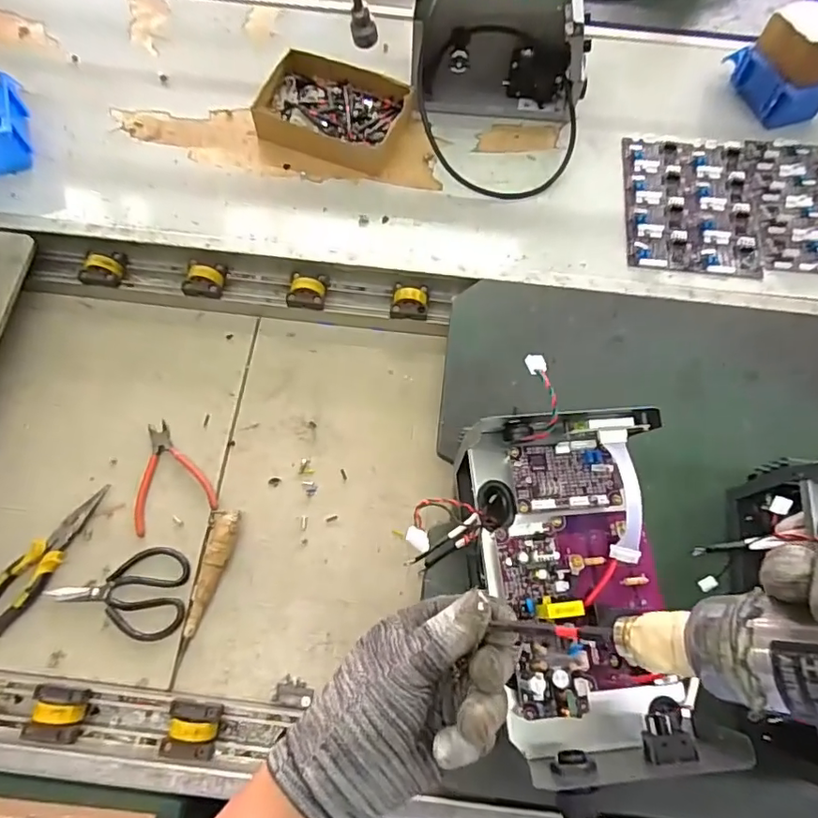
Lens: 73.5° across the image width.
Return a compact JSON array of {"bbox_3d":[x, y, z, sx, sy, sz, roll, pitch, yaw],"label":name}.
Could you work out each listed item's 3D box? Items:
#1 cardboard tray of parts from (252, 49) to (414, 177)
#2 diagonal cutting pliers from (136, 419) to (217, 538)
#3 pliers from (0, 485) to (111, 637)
[{"bbox_3d":[-0.111,-0.455,0.829,0.219,0.045,0.178,20,70,7],"label":"cardboard tray of parts"},{"bbox_3d":[-0.322,0.083,0.719,0.102,0.006,0.140,-22,71,-9],"label":"diagonal cutting pliers"},{"bbox_3d":[-0.438,0.179,0.666,0.053,0.023,0.193,35,72,12],"label":"pliers"}]

